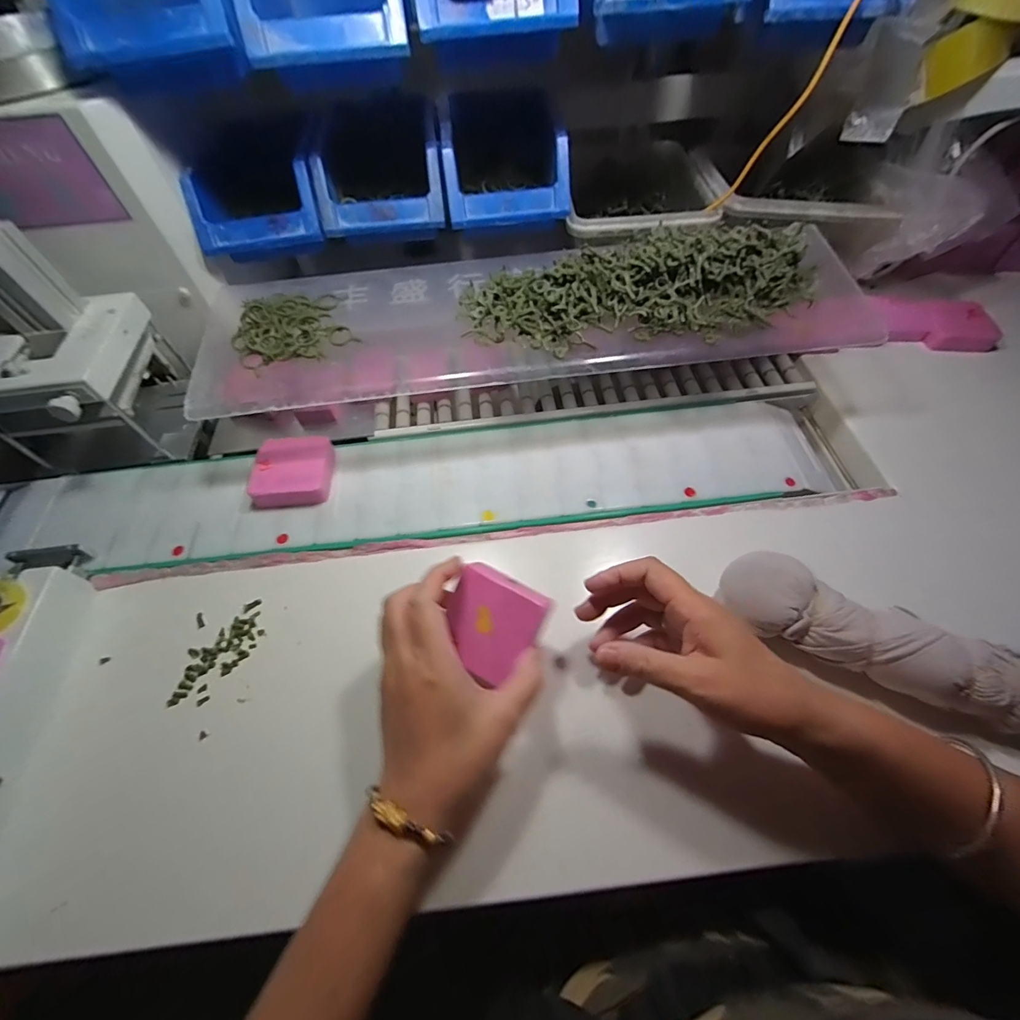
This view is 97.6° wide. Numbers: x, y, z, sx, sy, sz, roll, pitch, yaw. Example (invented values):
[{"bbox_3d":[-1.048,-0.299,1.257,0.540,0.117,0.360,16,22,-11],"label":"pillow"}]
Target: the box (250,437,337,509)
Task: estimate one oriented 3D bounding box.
[{"bbox_3d":[-0.211,-0.036,0.437,0.068,0.025,0.072,-7,58,-2],"label":"box"}]

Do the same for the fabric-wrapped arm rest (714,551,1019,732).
[{"bbox_3d":[0.266,0.092,0.325,0.218,0.051,0.062,21,61,15],"label":"fabric-wrapped arm rest"}]

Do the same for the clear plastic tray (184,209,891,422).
[{"bbox_3d":[0.016,-0.194,0.411,0.602,0.061,0.173,-5,58,-1],"label":"clear plastic tray"}]

